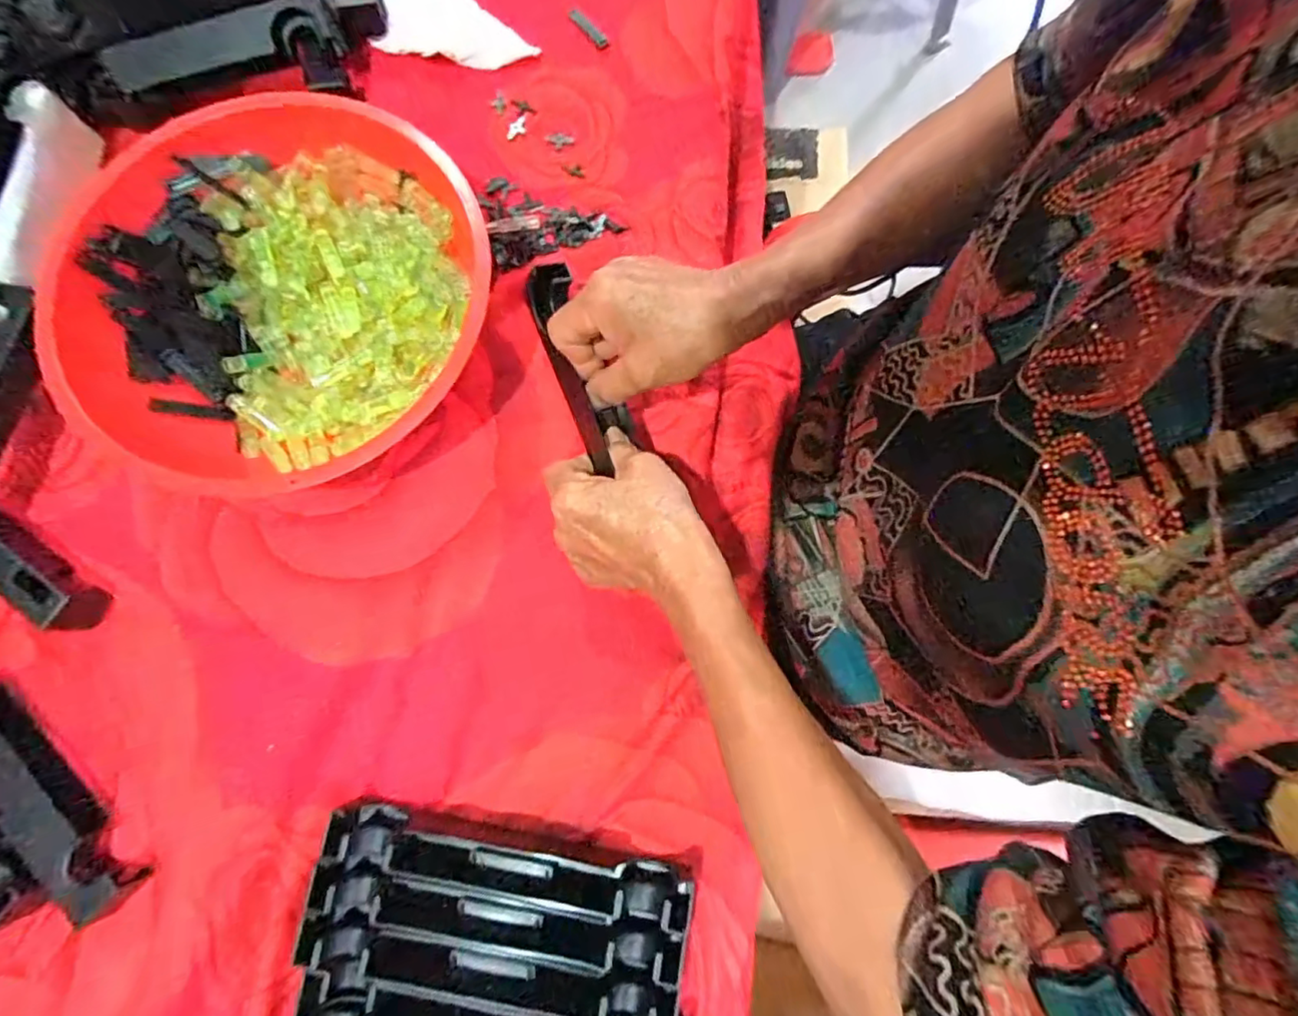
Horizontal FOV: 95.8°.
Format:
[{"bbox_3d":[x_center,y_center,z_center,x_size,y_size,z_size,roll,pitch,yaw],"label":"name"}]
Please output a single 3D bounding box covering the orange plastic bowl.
[{"bbox_3d":[-0.226,-0.128,0.363,0.224,0.066,0.242,0,79,1],"label":"orange plastic bowl"}]

